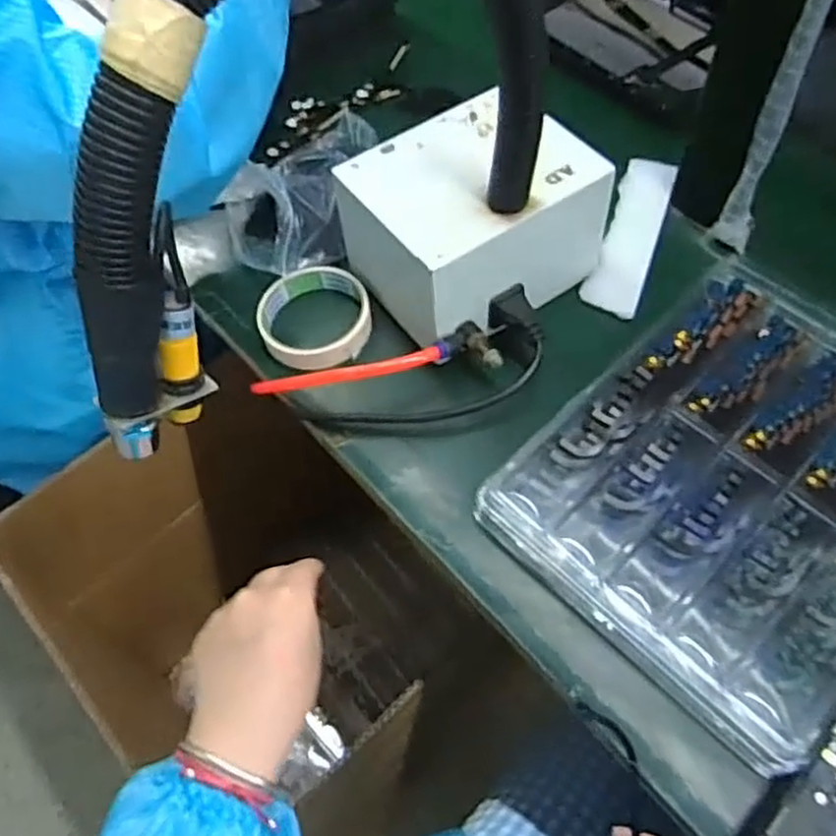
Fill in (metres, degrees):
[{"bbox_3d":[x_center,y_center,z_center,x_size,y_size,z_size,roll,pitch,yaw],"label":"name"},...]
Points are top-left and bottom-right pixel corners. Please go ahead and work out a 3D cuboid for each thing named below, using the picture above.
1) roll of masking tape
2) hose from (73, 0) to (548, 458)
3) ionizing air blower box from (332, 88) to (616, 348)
[{"bbox_3d":[-0.079,-0.077,0.561,0.085,0.025,0.087,-1,59,2],"label":"roll of masking tape"},{"bbox_3d":[-0.042,-0.126,0.331,0.295,0.214,0.029,-40,66,-20],"label":"hose"},{"bbox_3d":[0.040,-0.146,0.541,0.158,0.101,0.132,-33,63,-16],"label":"ionizing air blower box"}]

